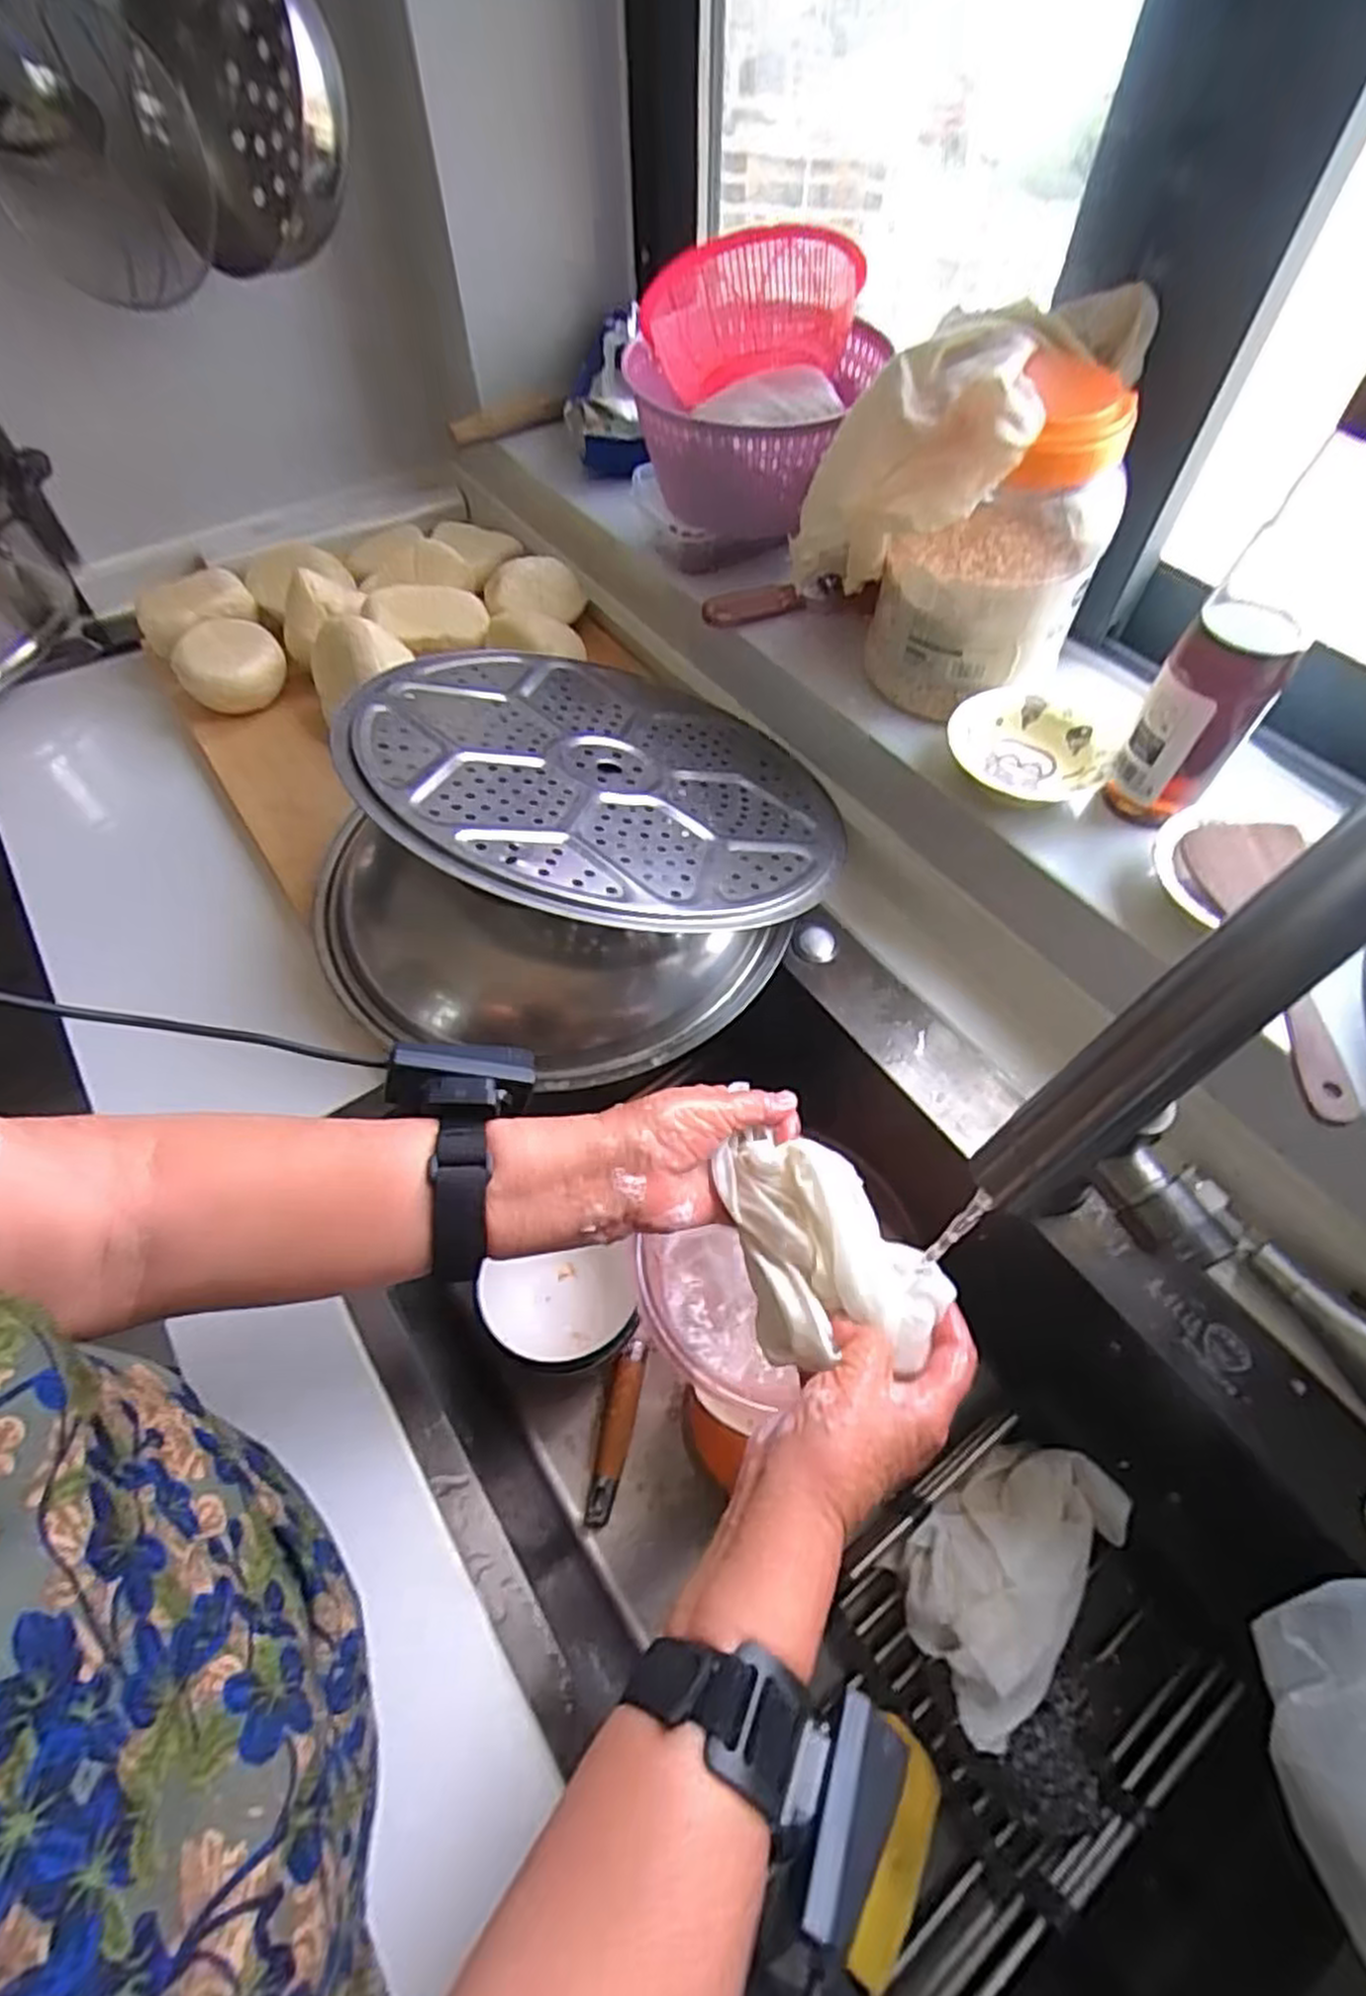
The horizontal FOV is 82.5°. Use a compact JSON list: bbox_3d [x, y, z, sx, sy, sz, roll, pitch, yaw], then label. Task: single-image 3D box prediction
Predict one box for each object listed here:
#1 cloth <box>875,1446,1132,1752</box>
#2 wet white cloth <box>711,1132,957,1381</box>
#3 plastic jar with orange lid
[{"bbox_3d":[0.210,0.361,0.497,0.157,0.047,0.099,-33,64,-20],"label":"cloth"},{"bbox_3d":[0.066,0.134,0.401,0.082,0.055,0.128,-36,65,-22],"label":"wet white cloth"},{"bbox_3d":[0.210,-0.307,0.530,0.129,0.188,0.129,16,58,9],"label":"plastic jar with orange lid"}]

